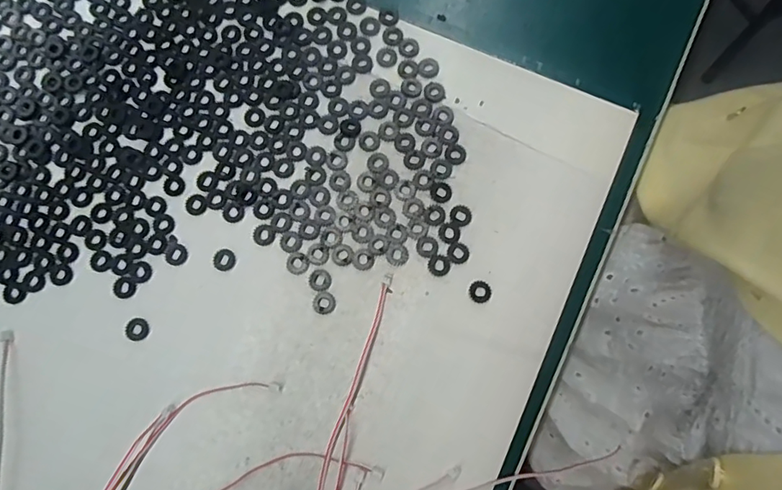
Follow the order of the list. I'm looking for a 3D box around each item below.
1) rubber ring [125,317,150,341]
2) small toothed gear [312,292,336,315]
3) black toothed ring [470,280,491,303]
[{"bbox_3d":[-0.120,0.040,0.244,0.011,0.004,0.011,0,80,0],"label":"rubber ring"},{"bbox_3d":[-0.032,0.027,0.245,0.011,0.004,0.011,0,80,0],"label":"small toothed gear"},{"bbox_3d":[0.042,0.022,0.243,0.011,0.004,0.010,0,80,0],"label":"black toothed ring"}]

